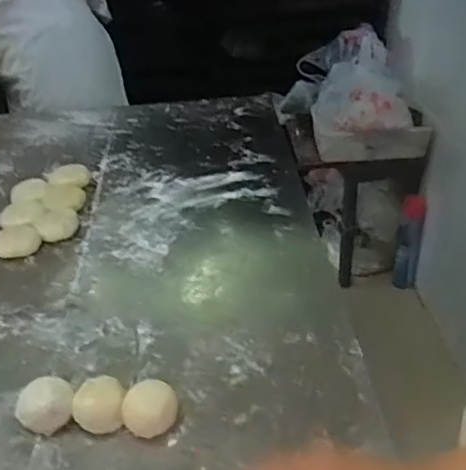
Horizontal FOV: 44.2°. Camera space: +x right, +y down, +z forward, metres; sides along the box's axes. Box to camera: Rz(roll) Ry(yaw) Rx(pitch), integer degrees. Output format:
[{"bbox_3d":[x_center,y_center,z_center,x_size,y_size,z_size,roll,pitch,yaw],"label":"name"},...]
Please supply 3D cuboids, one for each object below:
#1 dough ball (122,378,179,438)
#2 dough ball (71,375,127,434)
[{"bbox_3d":[-0.068,0.145,0.474,0.041,0.034,0.036,8,36,15],"label":"dough ball"},{"bbox_3d":[-0.112,0.143,0.483,0.043,0.038,0.036,-8,35,-7],"label":"dough ball"}]

